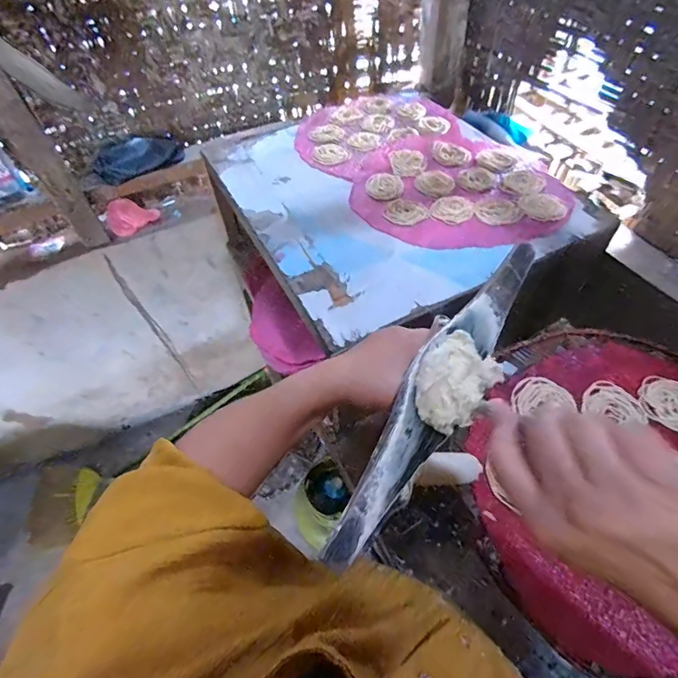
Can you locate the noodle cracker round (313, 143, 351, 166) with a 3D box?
[{"bbox_3d":[-0.015,-0.369,0.810,0.077,0.005,0.066,30,60,23],"label":"noodle cracker round"}]

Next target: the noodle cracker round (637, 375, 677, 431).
[{"bbox_3d":[0.406,0.078,0.489,0.075,0.005,0.073,-2,53,2],"label":"noodle cracker round"}]

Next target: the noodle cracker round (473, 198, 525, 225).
[{"bbox_3d":[0.263,-0.213,0.678,0.071,0.005,0.065,-2,53,2],"label":"noodle cracker round"}]

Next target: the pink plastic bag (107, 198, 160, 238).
[{"bbox_3d":[-0.517,-0.310,1.018,0.124,0.069,0.065,-28,56,-16],"label":"pink plastic bag"}]

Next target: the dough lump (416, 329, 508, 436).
[{"bbox_3d":[0.084,0.028,0.290,0.049,0.035,0.074,33,62,25],"label":"dough lump"}]

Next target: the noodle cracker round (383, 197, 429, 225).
[{"bbox_3d":[0.113,-0.216,0.691,0.069,0.004,0.067,-2,53,2],"label":"noodle cracker round"}]

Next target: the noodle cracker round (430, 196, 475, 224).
[{"bbox_3d":[0.192,-0.219,0.686,0.066,0.005,0.068,-2,53,2],"label":"noodle cracker round"}]

